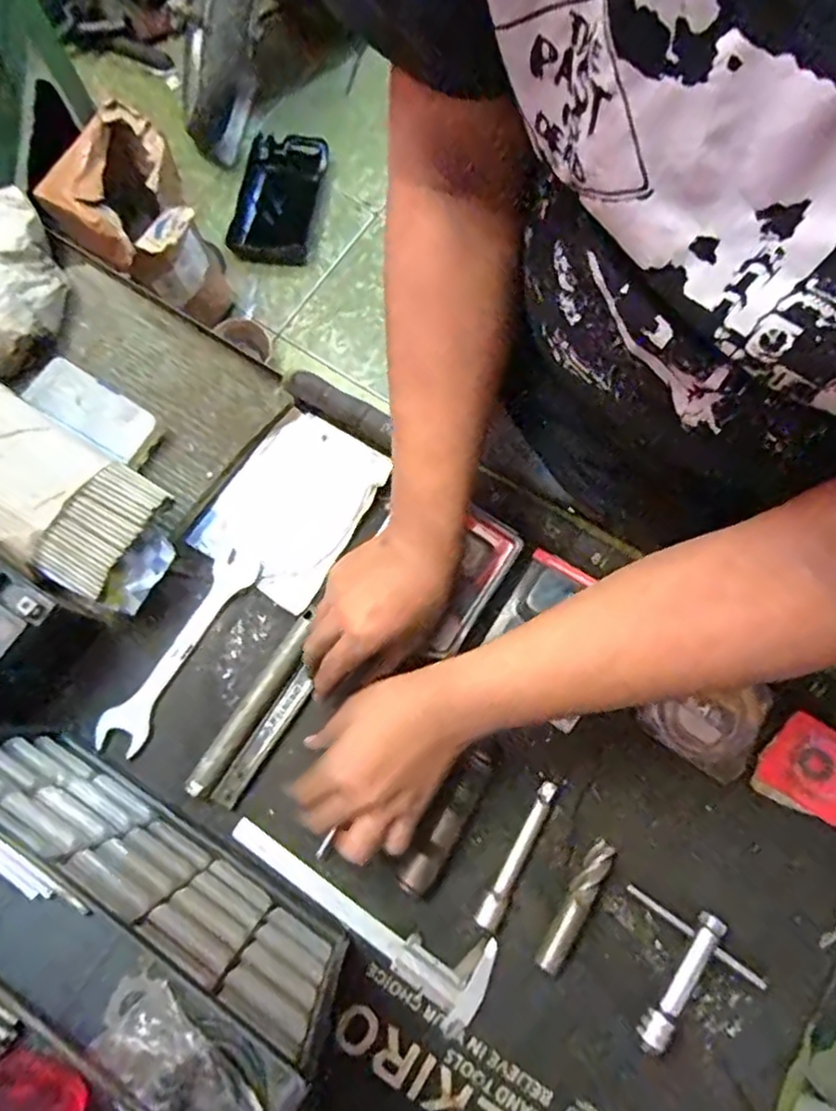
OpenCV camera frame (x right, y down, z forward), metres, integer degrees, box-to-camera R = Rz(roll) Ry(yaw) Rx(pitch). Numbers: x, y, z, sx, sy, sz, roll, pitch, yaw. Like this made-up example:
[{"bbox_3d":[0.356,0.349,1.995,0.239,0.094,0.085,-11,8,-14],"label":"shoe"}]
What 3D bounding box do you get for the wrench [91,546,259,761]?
[{"bbox_3d":[-0.210,0.081,0.574,0.041,0.008,0.198,30,77,8],"label":"wrench"}]

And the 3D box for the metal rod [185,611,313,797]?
[{"bbox_3d":[-0.139,0.126,0.555,0.022,0.017,0.165,32,78,8],"label":"metal rod"}]

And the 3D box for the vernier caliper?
[{"bbox_3d":[-0.049,0.278,0.512,0.226,0.008,0.064,30,77,8],"label":"vernier caliper"}]

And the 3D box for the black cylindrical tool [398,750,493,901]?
[{"bbox_3d":[0.025,0.217,0.529,0.023,0.018,0.119,33,78,8],"label":"black cylindrical tool"}]

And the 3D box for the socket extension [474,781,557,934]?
[{"bbox_3d":[0.082,0.239,0.525,0.016,0.020,0.120,30,78,8],"label":"socket extension"}]

